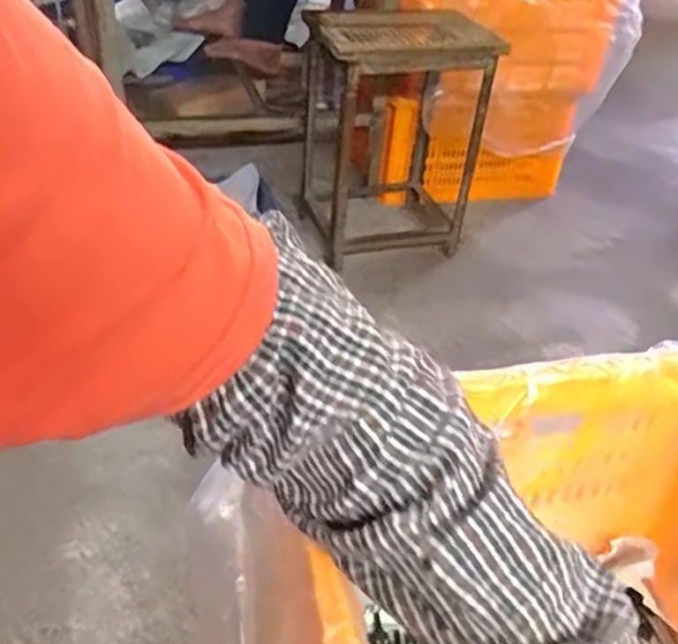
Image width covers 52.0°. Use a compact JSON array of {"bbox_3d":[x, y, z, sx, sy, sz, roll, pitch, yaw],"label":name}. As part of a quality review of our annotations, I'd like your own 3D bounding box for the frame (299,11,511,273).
[{"bbox_3d":[0.112,-0.413,1.533,0.379,0.503,0.337,-11,42,-18],"label":"frame"}]

